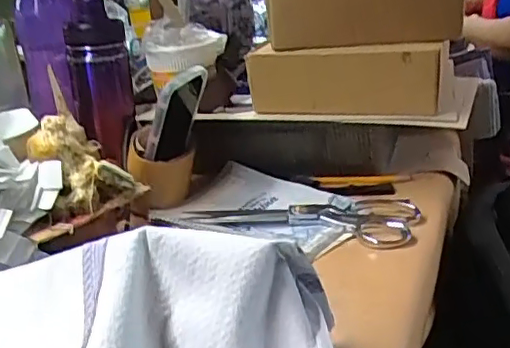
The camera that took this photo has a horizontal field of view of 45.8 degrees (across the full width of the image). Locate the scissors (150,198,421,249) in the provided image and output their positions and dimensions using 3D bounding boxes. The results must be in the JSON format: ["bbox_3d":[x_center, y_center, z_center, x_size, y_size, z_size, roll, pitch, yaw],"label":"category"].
[{"bbox_3d":[0.035,0.045,0.643,0.267,0.020,0.087,1,24,13],"label":"scissors"}]

